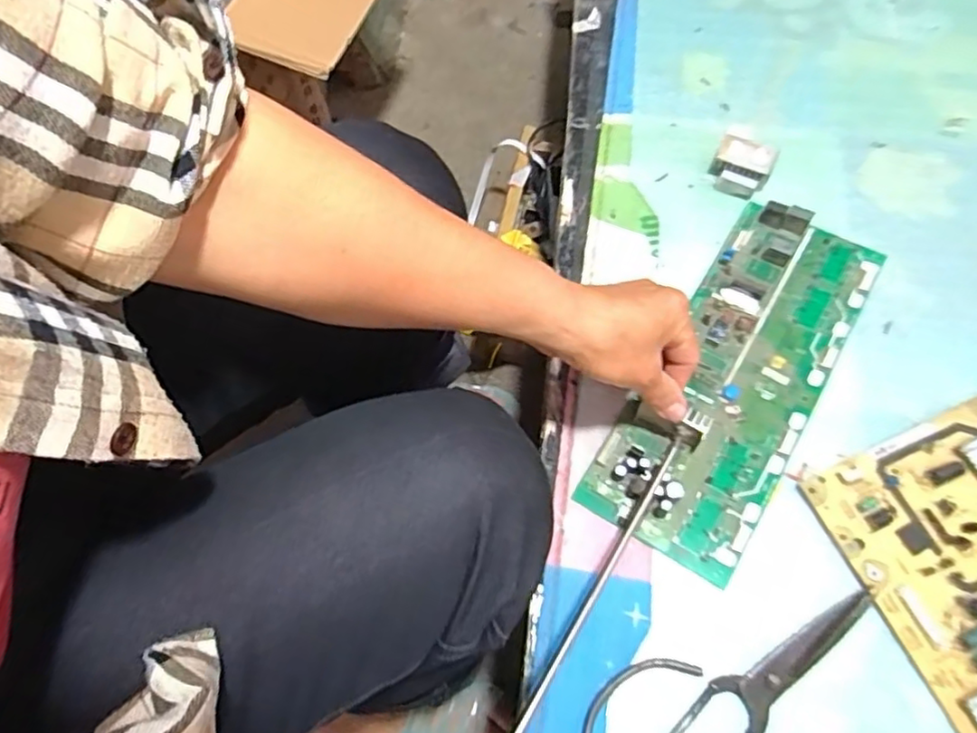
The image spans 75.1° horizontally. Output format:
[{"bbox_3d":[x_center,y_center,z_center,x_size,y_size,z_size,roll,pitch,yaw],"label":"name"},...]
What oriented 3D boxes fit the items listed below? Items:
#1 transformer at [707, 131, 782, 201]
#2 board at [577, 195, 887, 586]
[{"bbox_3d":[0.213,-0.168,0.537,0.046,0.027,0.040,28,70,15],"label":"transformer"},{"bbox_3d":[0.182,0.001,0.459,0.111,0.023,0.290,29,71,16],"label":"board"}]

